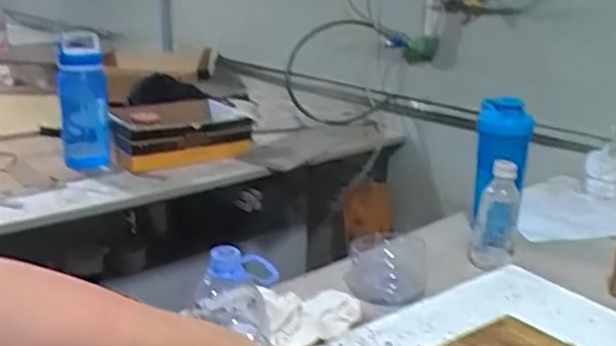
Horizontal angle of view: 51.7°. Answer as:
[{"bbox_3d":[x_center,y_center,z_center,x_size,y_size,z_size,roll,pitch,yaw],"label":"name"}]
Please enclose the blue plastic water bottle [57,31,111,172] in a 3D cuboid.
[{"bbox_3d":[-0.539,-0.168,1.522,0.105,0.308,0.104,-5,19,-22],"label":"blue plastic water bottle"}]

